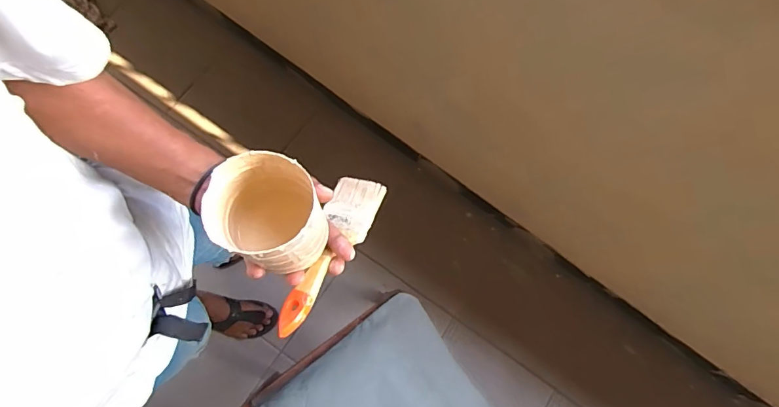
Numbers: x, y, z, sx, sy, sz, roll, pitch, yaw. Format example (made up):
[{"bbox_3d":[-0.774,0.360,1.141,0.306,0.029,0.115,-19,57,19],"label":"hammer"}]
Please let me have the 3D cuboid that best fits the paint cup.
[{"bbox_3d":[-0.102,0.011,0.416,0.082,0.133,0.093,-30,81,-5],"label":"paint cup"}]

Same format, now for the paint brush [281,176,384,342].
[{"bbox_3d":[-0.066,0.049,0.492,0.057,0.014,0.209,22,53,4],"label":"paint brush"}]

